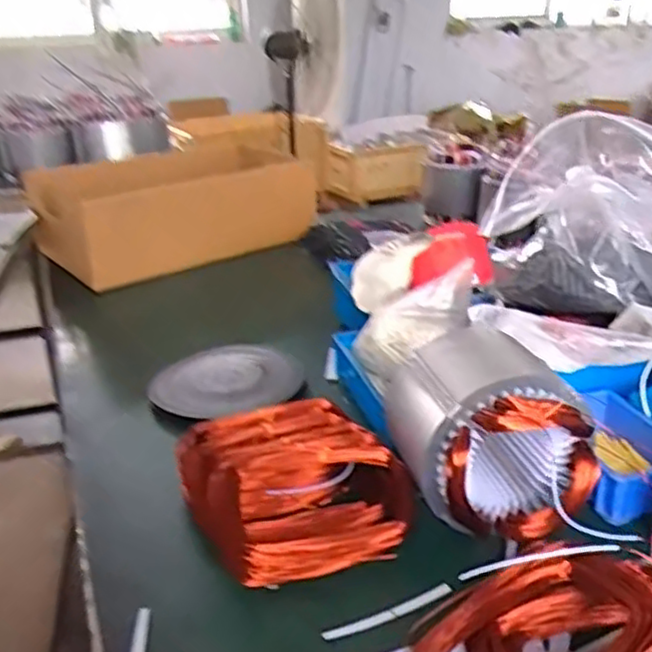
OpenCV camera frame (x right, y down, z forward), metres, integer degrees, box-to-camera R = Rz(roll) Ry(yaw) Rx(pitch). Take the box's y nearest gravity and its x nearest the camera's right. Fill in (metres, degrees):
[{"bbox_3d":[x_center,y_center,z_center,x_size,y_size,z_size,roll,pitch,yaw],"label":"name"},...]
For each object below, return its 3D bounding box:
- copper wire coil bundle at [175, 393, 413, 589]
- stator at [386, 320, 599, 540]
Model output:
[{"bbox_3d":[-0.034,0.143,0.644,0.170,0.082,0.185,-13,27,-23],"label":"copper wire coil bundle"},{"bbox_3d":[0.144,0.095,0.619,0.143,0.127,0.143,-7,25,-11],"label":"stator"}]

